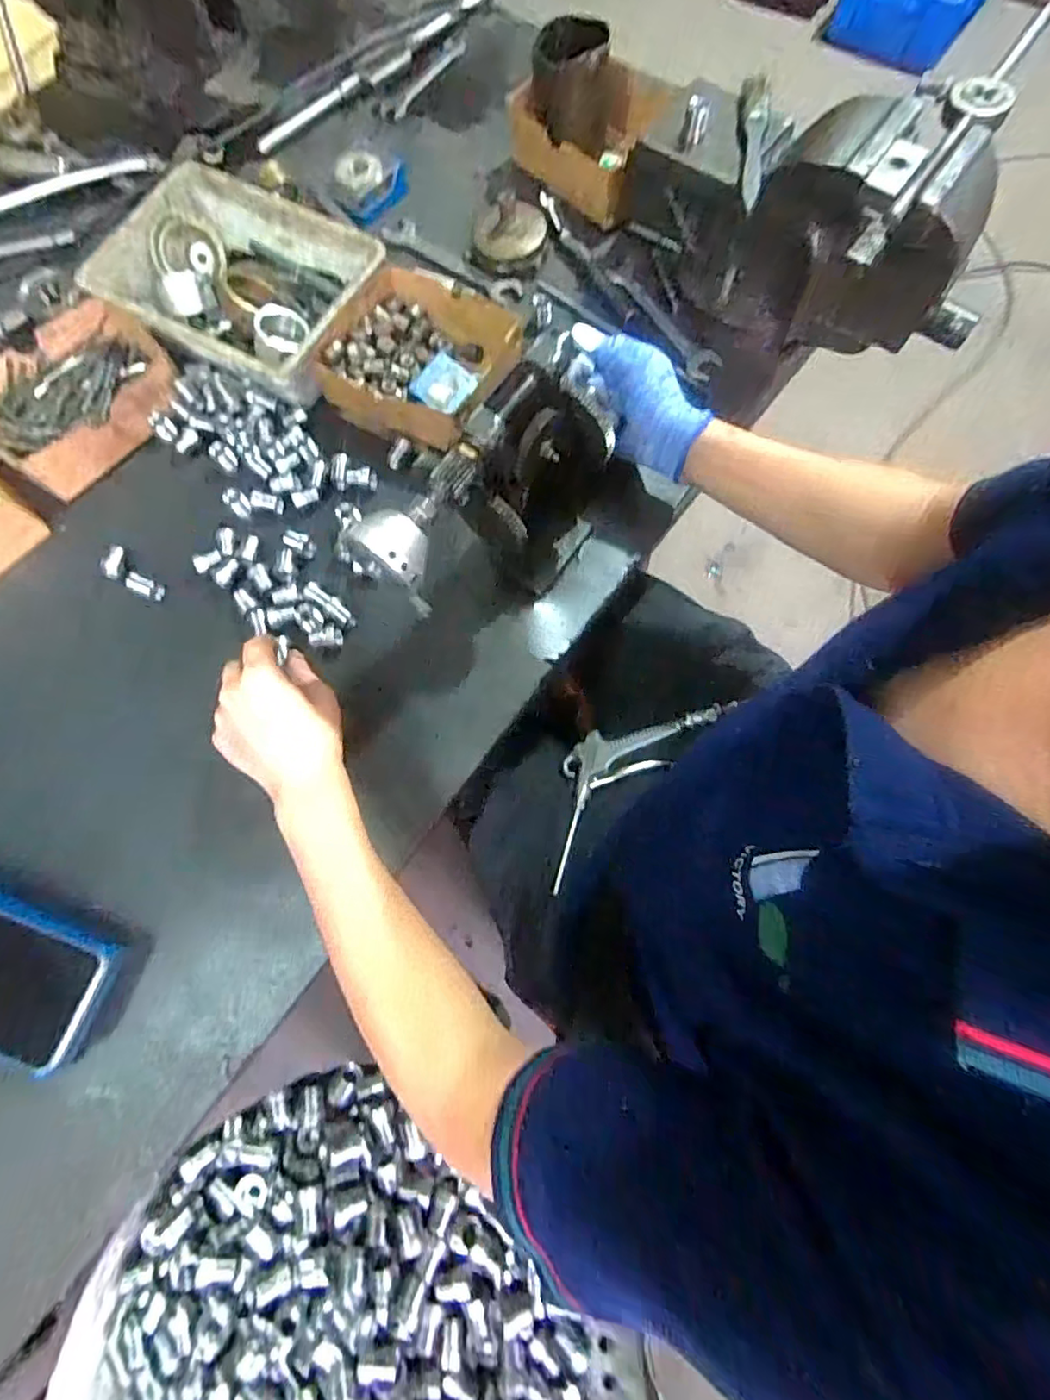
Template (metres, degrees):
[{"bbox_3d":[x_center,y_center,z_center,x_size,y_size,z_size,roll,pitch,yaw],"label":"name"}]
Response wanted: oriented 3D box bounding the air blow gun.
[{"bbox_3d":[0.090,0.065,0.599,0.241,0.054,0.086,-43,76,-10],"label":"air blow gun"}]

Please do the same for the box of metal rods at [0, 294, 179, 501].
[{"bbox_3d":[-0.426,-0.290,0.574,0.143,0.036,0.178,42,79,12],"label":"box of metal rods"}]

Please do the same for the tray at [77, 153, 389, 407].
[{"bbox_3d":[-0.277,-0.401,0.586,0.243,0.059,0.174,27,76,10],"label":"tray"}]

